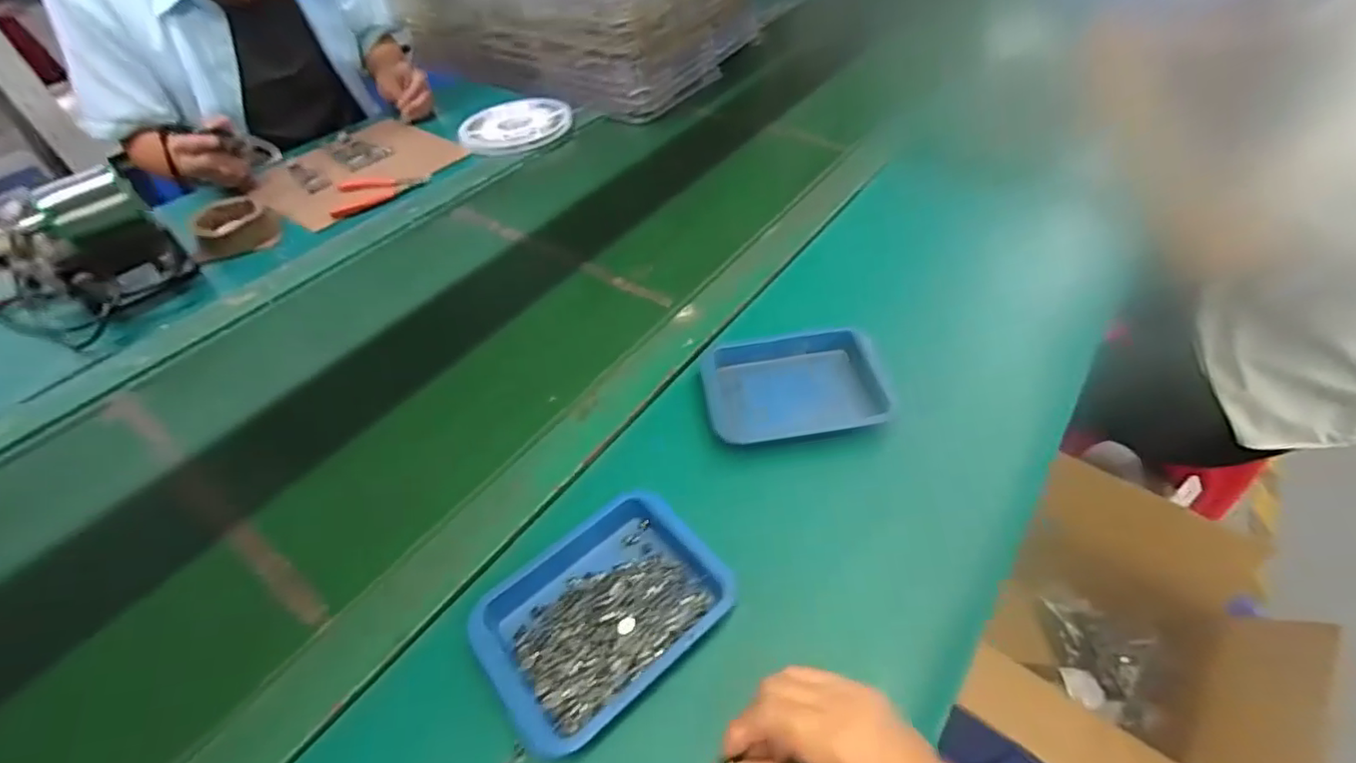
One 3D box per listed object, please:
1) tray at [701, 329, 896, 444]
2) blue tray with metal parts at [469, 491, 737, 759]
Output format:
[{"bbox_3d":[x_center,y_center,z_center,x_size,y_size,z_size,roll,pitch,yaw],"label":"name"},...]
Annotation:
[{"bbox_3d":[0.106,0.003,0.531,0.158,0.031,0.091,-7,81,-4],"label":"tray"},{"bbox_3d":[-0.051,0.151,0.398,0.156,0.019,0.121,-34,54,-22],"label":"blue tray with metal parts"}]

